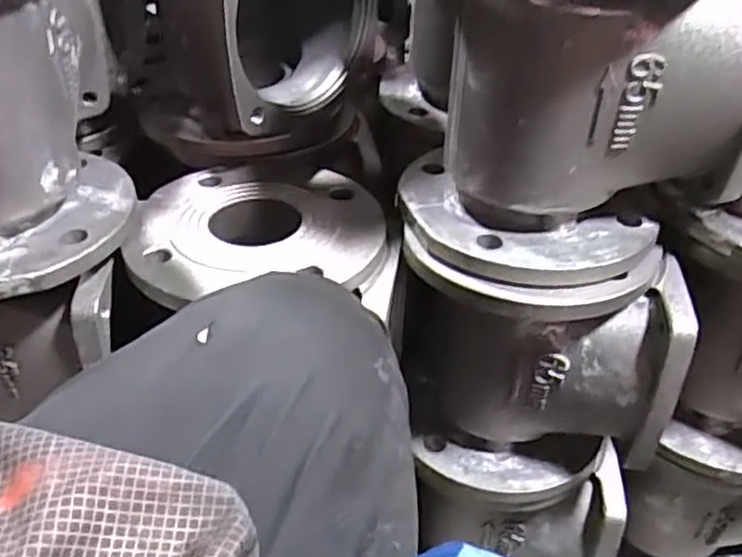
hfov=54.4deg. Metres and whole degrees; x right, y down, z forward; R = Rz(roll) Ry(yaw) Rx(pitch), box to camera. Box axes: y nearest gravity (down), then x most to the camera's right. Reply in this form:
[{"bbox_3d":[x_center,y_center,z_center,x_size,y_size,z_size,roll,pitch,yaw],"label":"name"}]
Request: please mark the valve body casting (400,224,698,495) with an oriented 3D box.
[{"bbox_3d":[0.118,0.042,0.563,0.177,0.198,0.166,0,37,-1],"label":"valve body casting"}]

